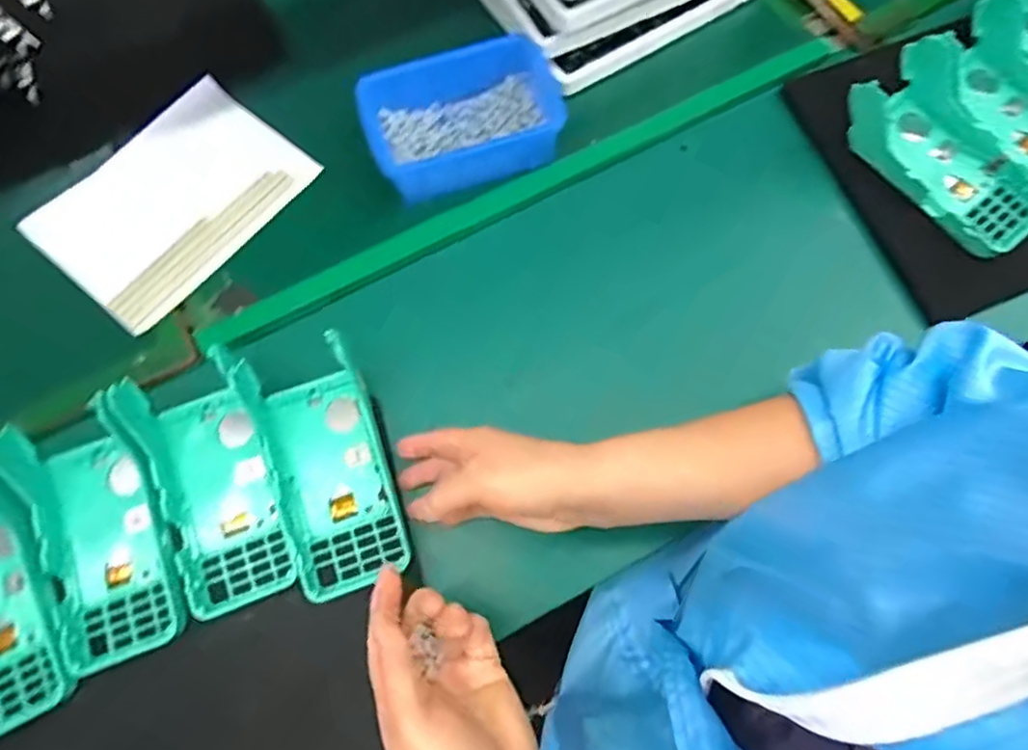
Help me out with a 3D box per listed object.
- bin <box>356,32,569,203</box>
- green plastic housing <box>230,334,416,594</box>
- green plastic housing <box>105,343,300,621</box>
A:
[{"bbox_3d":[-0.037,-0.208,0.498,0.158,0.046,0.105,-22,72,-7],"label":"bin"},{"bbox_3d":[-0.129,0.062,0.434,0.076,0.042,0.175,-18,77,-4],"label":"green plastic housing"},{"bbox_3d":[-0.207,0.076,0.430,0.077,0.060,0.164,-22,72,-7],"label":"green plastic housing"}]

